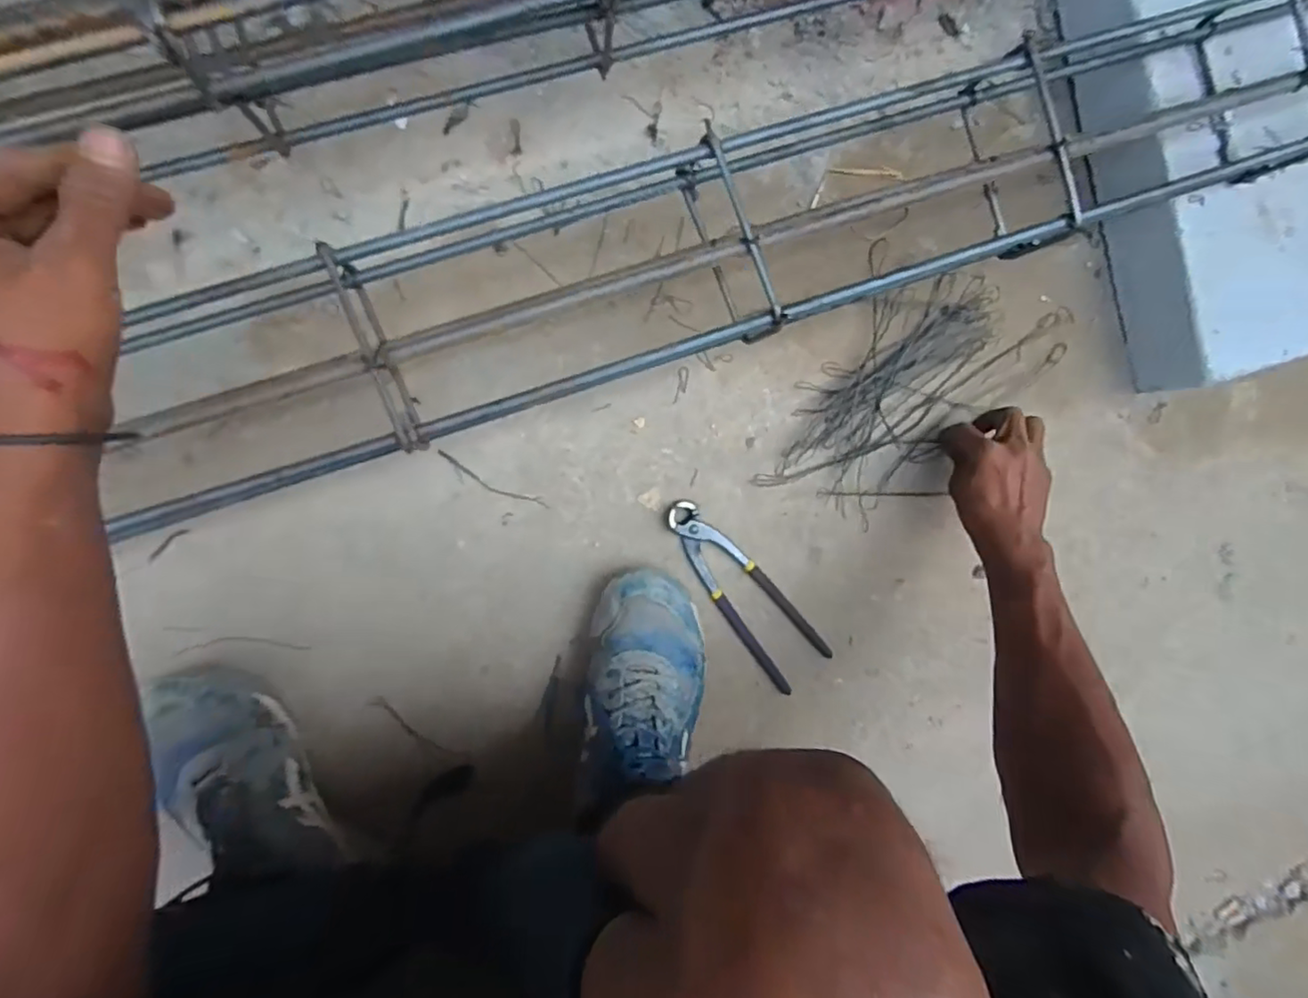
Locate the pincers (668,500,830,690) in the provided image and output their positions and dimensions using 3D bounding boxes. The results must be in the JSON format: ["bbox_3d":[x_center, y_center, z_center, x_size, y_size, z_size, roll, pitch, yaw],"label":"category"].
[{"bbox_3d":[0.086,0.090,0.594,0.063,0.015,0.213,-39,97,-3],"label":"pincers"}]

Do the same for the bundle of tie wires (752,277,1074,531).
[{"bbox_3d":[0.252,-0.101,0.597,0.168,0.019,0.297,40,88,-8],"label":"bundle of tie wires"}]

